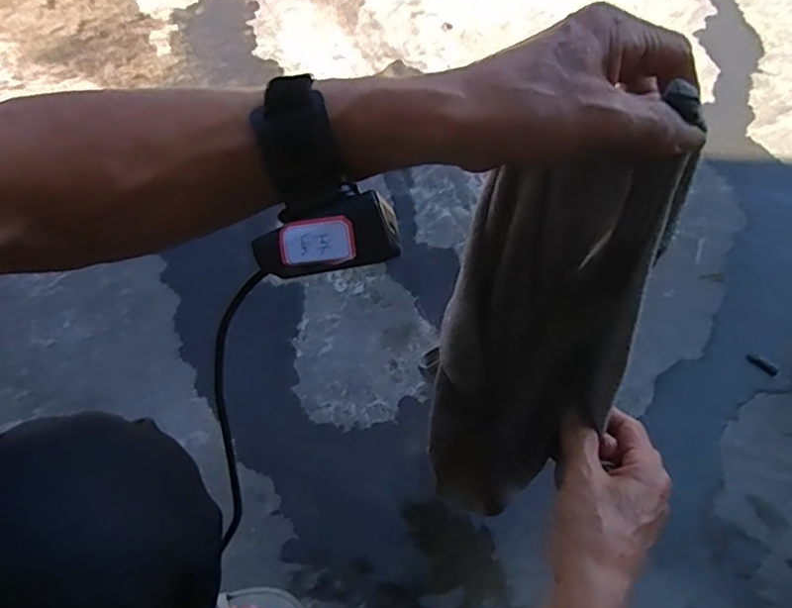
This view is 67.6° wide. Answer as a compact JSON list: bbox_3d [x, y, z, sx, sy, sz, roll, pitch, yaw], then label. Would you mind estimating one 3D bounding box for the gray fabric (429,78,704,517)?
[{"bbox_3d":[0.092,0.051,0.435,0.120,0.360,0.040,20,40,11],"label":"gray fabric"}]

